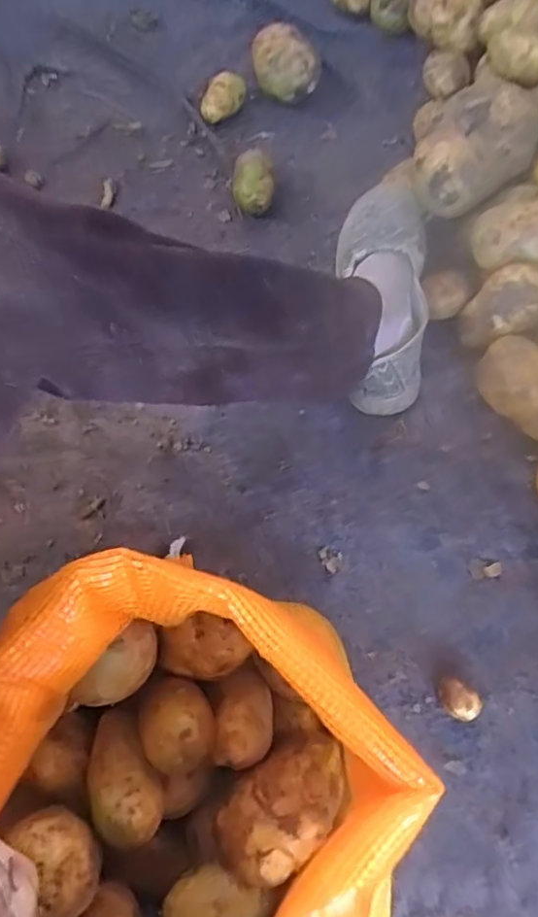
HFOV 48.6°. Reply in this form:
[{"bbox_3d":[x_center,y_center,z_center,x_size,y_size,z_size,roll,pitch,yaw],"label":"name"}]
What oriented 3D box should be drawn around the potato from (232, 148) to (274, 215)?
[{"bbox_3d":[-0.018,-0.311,0.681,0.045,0.049,0.062,-1,69,2],"label":"potato"}]

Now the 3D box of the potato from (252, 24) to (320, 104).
[{"bbox_3d":[0.023,-0.489,0.750,0.081,0.059,0.090,-5,69,0],"label":"potato"}]

